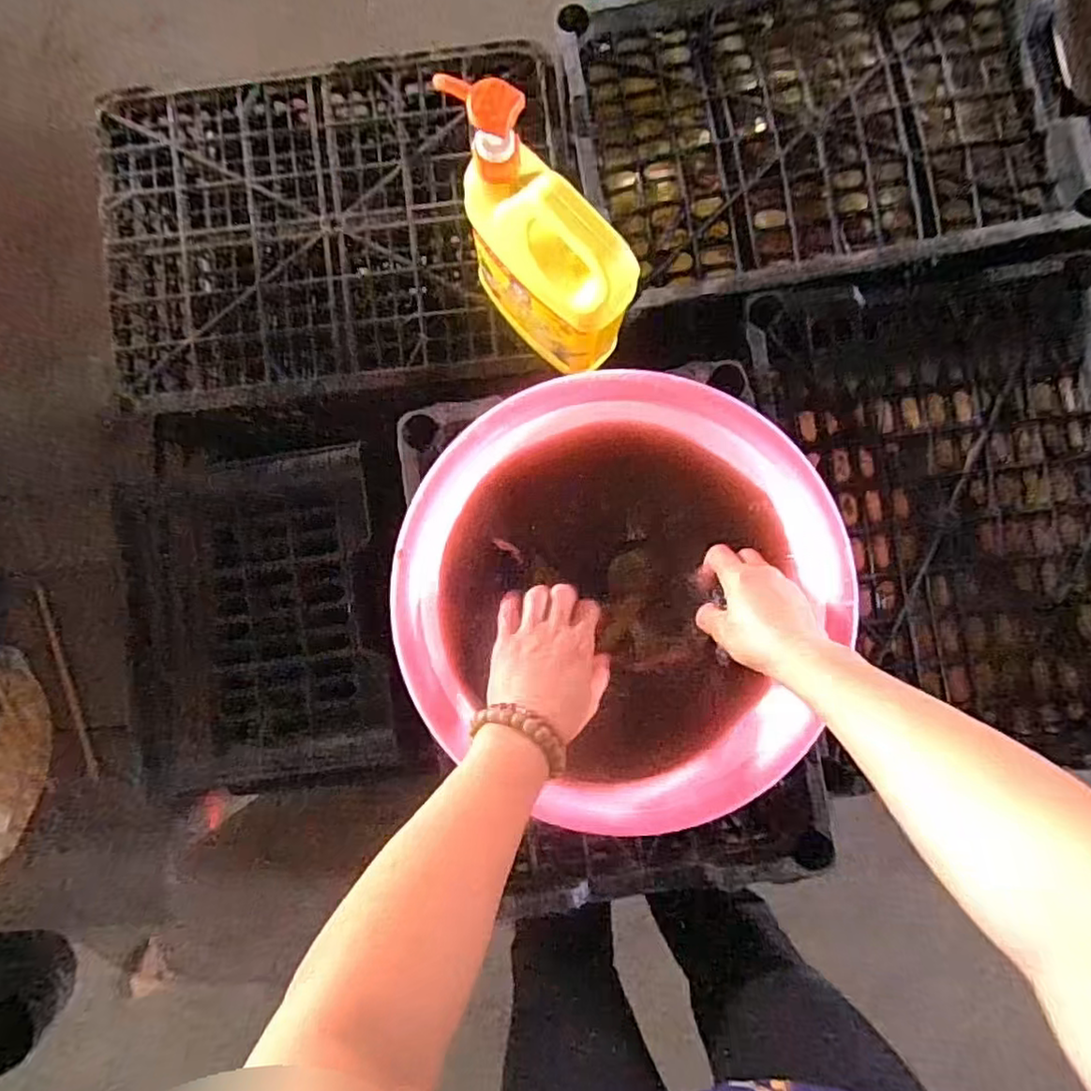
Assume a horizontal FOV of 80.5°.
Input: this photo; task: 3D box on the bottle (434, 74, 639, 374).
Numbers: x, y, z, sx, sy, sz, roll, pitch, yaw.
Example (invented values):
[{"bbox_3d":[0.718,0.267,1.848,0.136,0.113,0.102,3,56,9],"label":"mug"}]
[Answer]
[{"bbox_3d":[-0.003,-0.223,0.499,0.065,0.210,0.159,-39,85,0],"label":"bottle"}]

